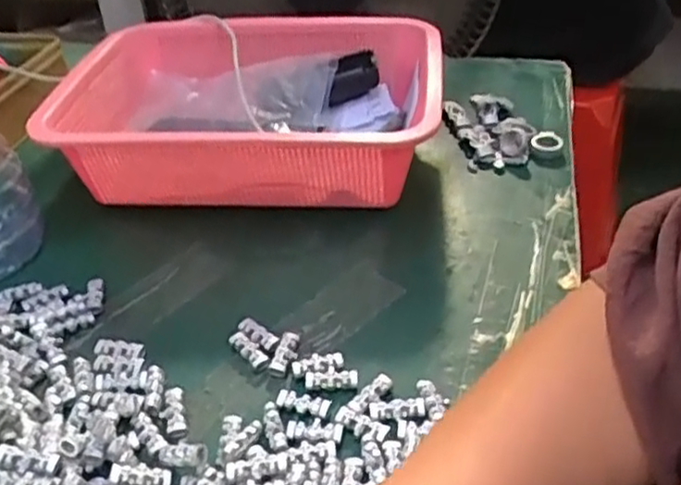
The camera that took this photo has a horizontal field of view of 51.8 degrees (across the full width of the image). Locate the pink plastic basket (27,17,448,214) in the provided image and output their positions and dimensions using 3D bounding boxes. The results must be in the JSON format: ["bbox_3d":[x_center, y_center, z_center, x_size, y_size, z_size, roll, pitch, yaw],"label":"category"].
[{"bbox_3d":[-0.069,-0.109,0.590,0.291,0.094,0.217,2,38,7],"label":"pink plastic basket"}]

